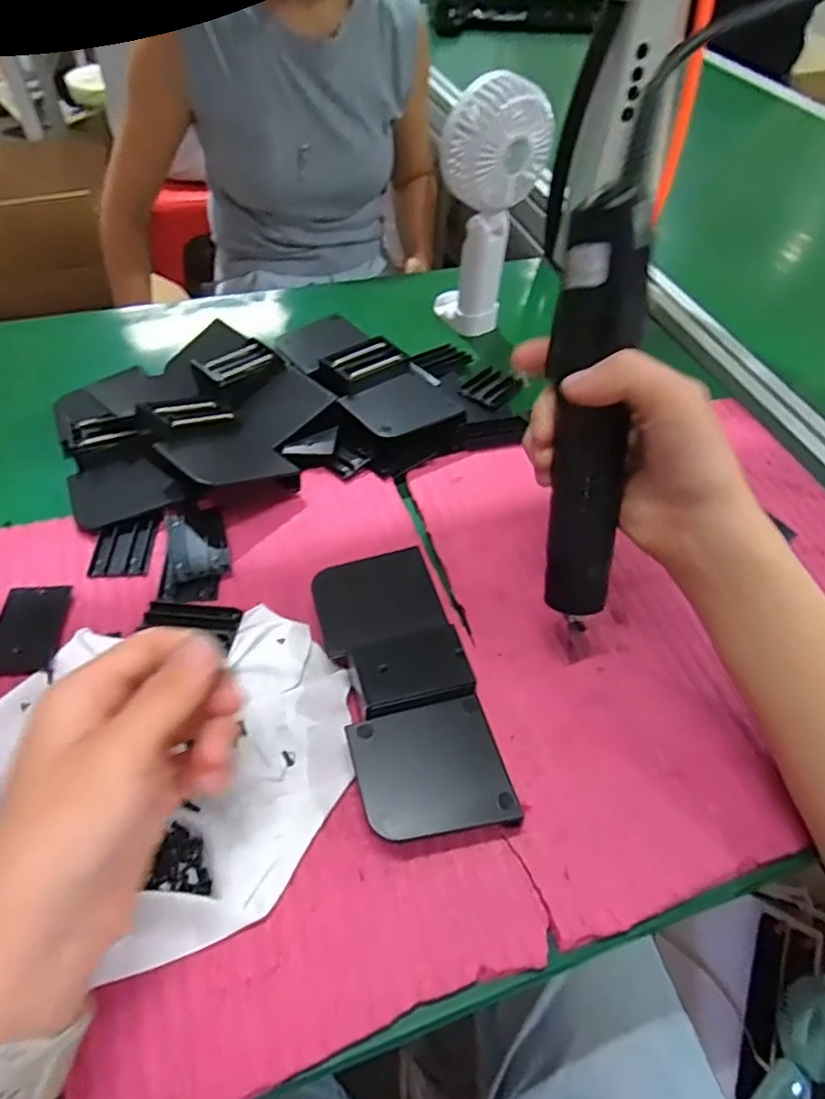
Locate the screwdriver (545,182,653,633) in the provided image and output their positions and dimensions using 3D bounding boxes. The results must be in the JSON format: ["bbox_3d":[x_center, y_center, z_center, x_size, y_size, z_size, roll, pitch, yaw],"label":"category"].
[{"bbox_3d":[0.088,-0.061,0.307,0.033,0.200,0.035,-5,22,-8],"label":"screwdriver"}]

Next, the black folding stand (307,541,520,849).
[{"bbox_3d":[-0.006,0.069,0.335,0.070,0.030,0.163,-11,53,-13],"label":"black folding stand"}]

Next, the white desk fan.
[{"bbox_3d":[0.060,-0.272,0.522,0.075,0.194,0.056,19,53,11],"label":"white desk fan"}]

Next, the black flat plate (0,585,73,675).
[{"bbox_3d":[-0.217,0.044,0.355,0.035,0.007,0.056,-5,52,-8],"label":"black flat plate"}]

